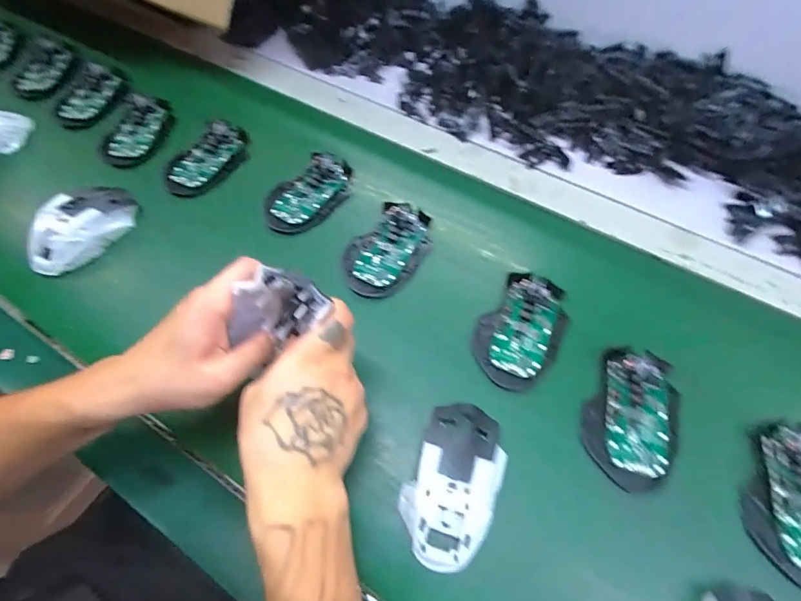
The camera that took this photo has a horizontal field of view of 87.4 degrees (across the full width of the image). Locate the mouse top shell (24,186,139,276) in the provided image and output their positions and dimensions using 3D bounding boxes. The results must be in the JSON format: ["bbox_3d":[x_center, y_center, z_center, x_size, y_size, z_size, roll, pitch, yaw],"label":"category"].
[{"bbox_3d":[-0.334,-0.079,0.436,0.059,0.038,0.114,26,64,15],"label":"mouse top shell"}]

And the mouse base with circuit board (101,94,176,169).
[{"bbox_3d":[-0.327,-0.217,0.522,0.071,0.025,0.124,2,61,3],"label":"mouse base with circuit board"}]

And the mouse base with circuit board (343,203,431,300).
[{"bbox_3d":[-0.010,-0.055,0.432,0.074,0.027,0.114,40,69,21],"label":"mouse base with circuit board"}]

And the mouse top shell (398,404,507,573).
[{"bbox_3d":[0.040,0.136,0.317,0.065,0.038,0.113,23,64,13],"label":"mouse top shell"}]

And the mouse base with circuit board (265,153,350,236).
[{"bbox_3d":[-0.103,-0.122,0.477,0.114,0.027,0.073,-35,66,-17],"label":"mouse base with circuit board"}]

